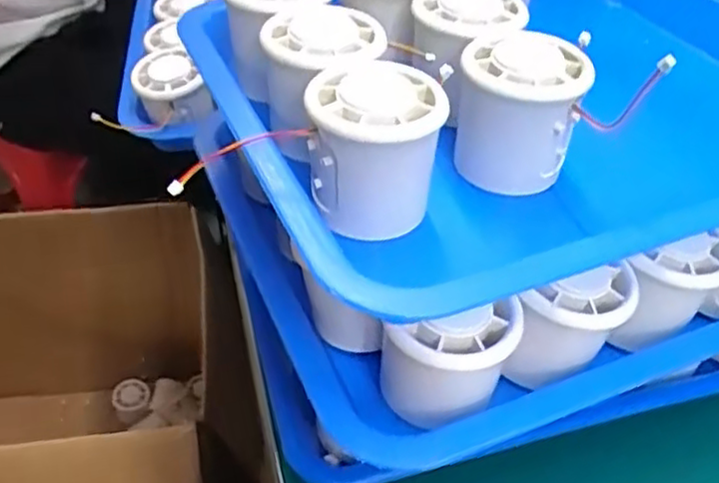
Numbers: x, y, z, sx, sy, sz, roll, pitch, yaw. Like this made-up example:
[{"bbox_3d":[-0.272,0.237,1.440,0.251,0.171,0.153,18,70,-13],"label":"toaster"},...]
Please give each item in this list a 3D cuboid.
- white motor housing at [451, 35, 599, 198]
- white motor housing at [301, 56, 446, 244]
[{"bbox_3d":[0.073,-0.060,0.329,0.055,0.057,0.056,8,43,2],"label":"white motor housing"},{"bbox_3d":[0.004,-0.040,0.300,0.058,0.054,0.061,13,43,8],"label":"white motor housing"}]

